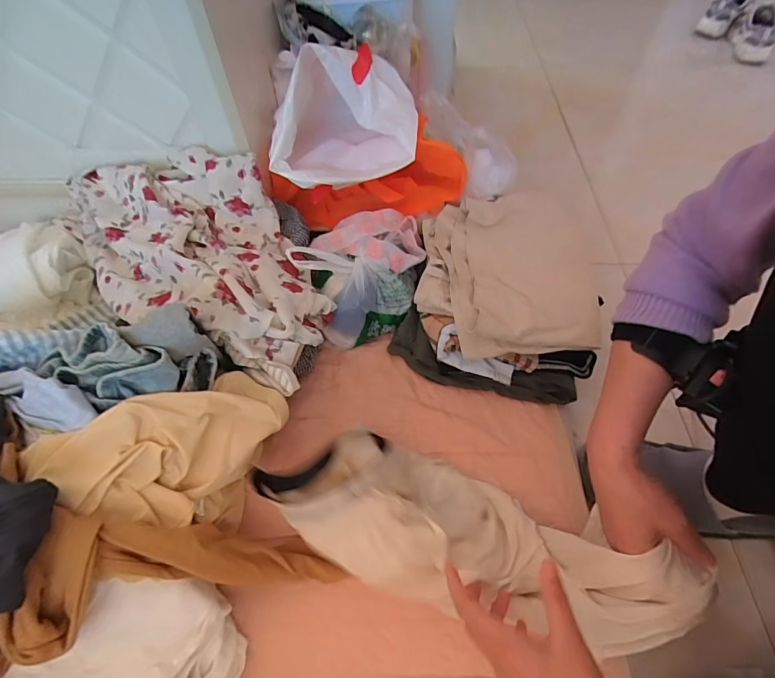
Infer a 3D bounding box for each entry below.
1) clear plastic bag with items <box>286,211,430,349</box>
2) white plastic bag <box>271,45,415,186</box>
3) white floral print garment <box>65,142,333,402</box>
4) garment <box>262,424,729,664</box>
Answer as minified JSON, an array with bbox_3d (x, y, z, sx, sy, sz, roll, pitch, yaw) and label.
[{"bbox_3d":[-0.036,-0.099,0.635,0.201,0.120,0.181,-11,56,-5],"label":"clear plastic bag with items"},{"bbox_3d":[-0.069,-0.346,0.637,0.225,0.180,0.211,-1,56,1],"label":"white plastic bag"},{"bbox_3d":[-0.273,-0.138,0.588,0.274,0.089,0.519,-35,62,-20],"label":"white floral print garment"},{"bbox_3d":[0.065,0.190,0.420,0.399,0.125,0.133,14,57,7],"label":"garment"}]

